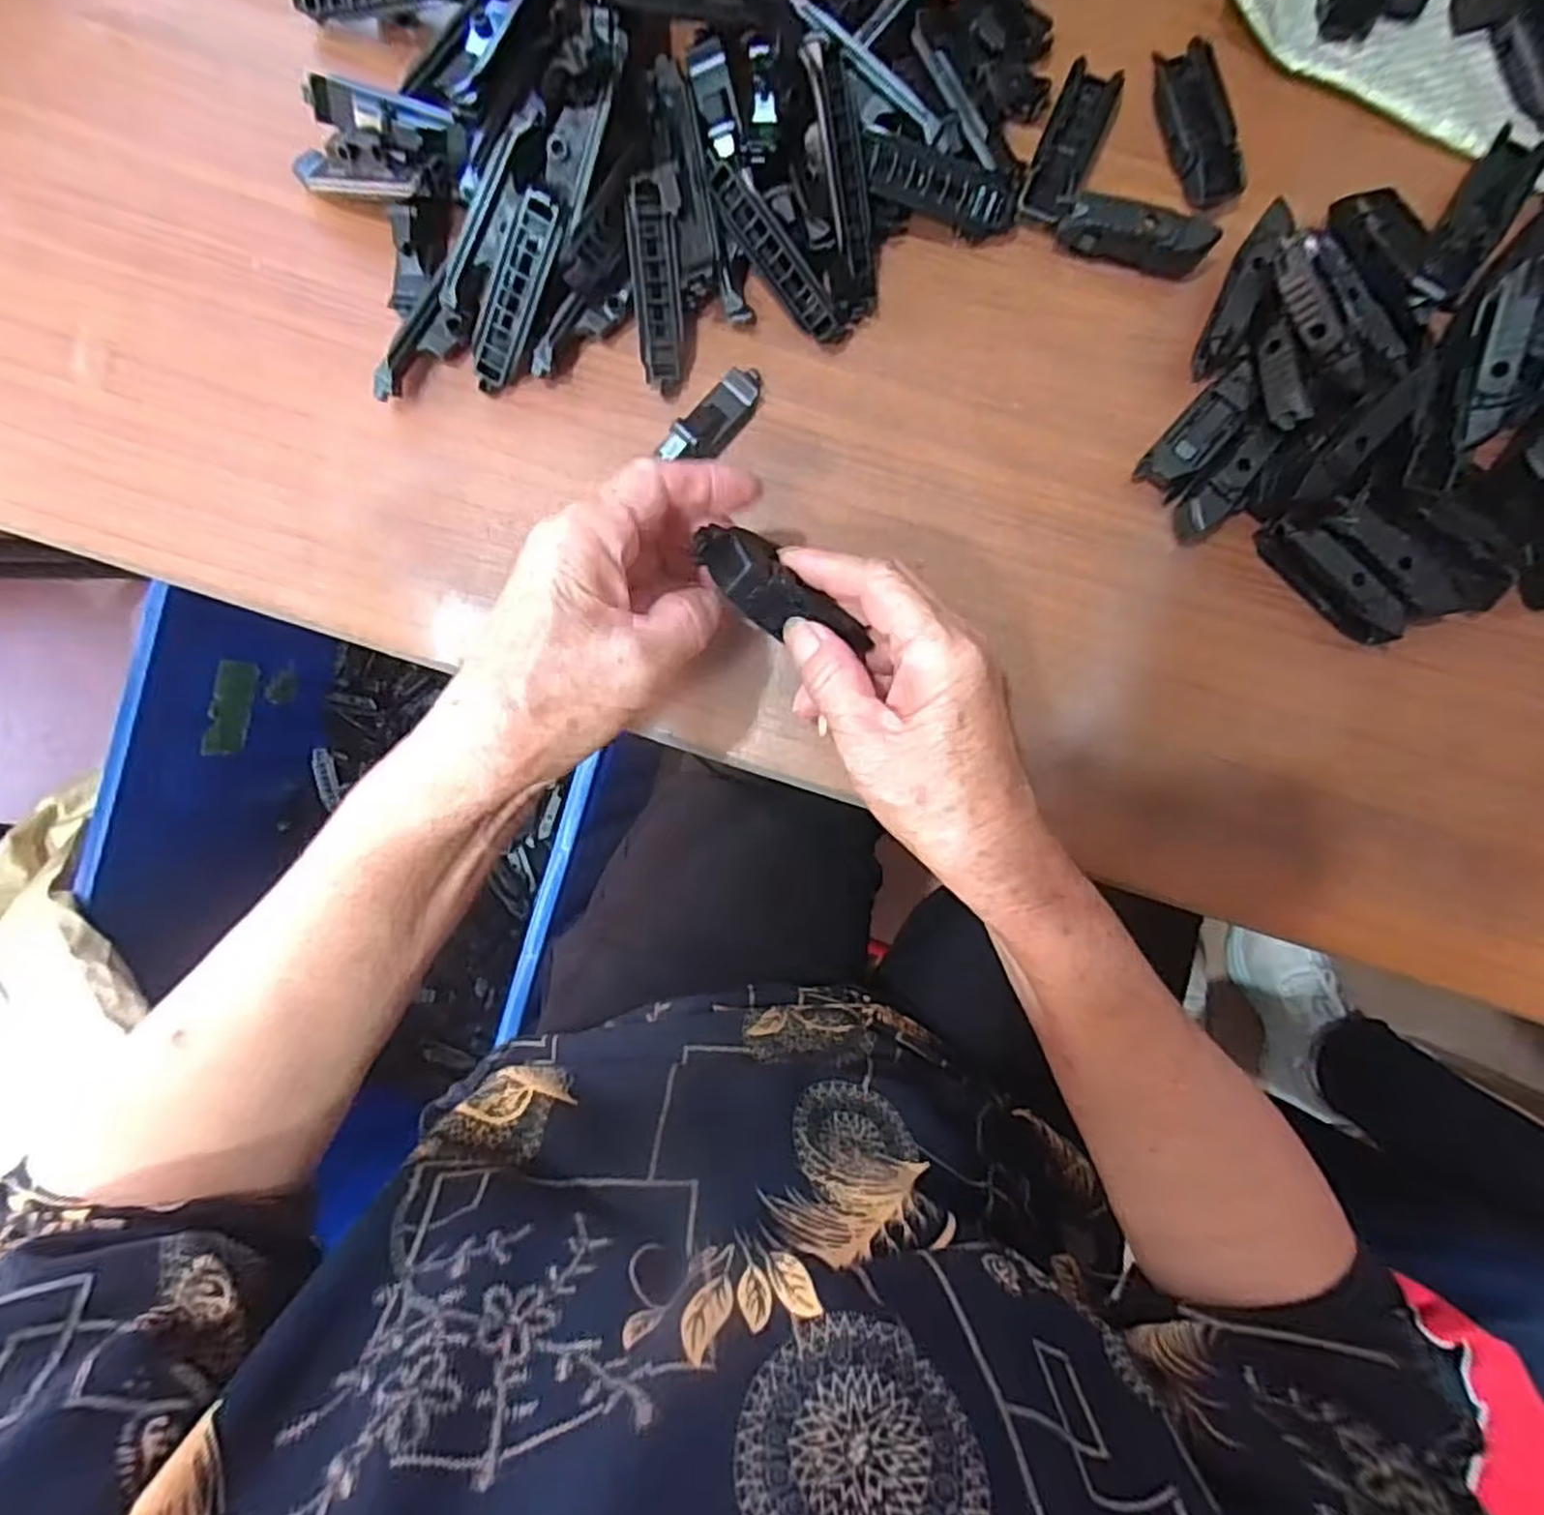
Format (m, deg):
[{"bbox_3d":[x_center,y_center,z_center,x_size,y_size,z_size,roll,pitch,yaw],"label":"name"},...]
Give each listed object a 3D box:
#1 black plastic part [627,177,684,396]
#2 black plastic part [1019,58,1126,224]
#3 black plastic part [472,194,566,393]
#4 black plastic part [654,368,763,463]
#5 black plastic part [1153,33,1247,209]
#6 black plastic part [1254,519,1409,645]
[{"bbox_3d":[-0.048,-0.197,0.319,0.019,0.007,0.076,-3,113,3],"label":"black plastic part"},{"bbox_3d":[0.126,-0.257,0.316,0.023,0.012,0.063,22,93,2],"label":"black plastic part"},{"bbox_3d":[-0.108,-0.193,0.317,0.018,0.011,0.078,24,121,-20],"label":"black plastic part"},{"bbox_3d":[-0.025,-0.147,0.327,0.019,0.013,0.055,43,76,1],"label":"black plastic part"},{"bbox_3d":[0.180,-0.267,0.316,0.026,0.013,0.064,-14,91,3],"label":"black plastic part"},{"bbox_3d":[0.234,-0.073,0.315,0.015,0.021,0.066,-44,89,4],"label":"black plastic part"}]

